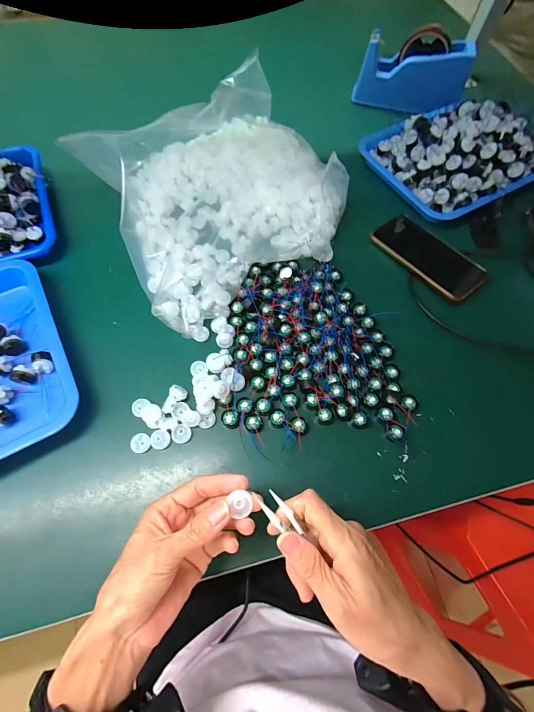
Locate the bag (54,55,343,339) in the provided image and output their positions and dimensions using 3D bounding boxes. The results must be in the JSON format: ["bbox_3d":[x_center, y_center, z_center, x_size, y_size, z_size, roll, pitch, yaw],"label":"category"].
[{"bbox_3d":[-0.071,-0.273,0.456,0.341,0.105,0.385,-31,71,-15],"label":"bag"}]

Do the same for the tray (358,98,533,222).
[{"bbox_3d":[0.318,-0.339,0.508,0.264,0.071,0.208,-24,69,-12],"label":"tray"}]

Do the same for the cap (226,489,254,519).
[{"bbox_3d":[-0.020,0.115,0.247,0.018,0.006,0.018,17,66,5],"label":"cap"}]

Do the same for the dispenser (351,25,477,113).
[{"bbox_3d":[0.273,-0.529,0.588,0.186,0.107,0.057,21,67,7],"label":"dispenser"}]

